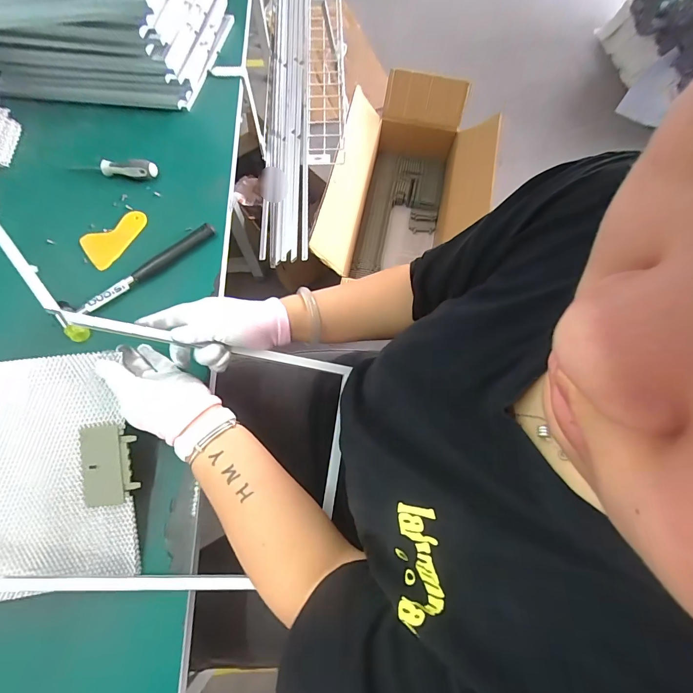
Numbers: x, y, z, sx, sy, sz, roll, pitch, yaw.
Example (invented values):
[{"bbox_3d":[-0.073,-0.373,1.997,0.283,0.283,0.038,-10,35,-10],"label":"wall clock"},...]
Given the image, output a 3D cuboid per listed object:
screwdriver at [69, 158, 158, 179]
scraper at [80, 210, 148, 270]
[{"bbox_3d":[-0.377,-0.290,0.594,0.138,0.031,0.024,7,70,3],"label":"screwdriver"},{"bbox_3d":[-0.352,-0.166,0.569,0.100,0.007,0.069,-34,80,-12],"label":"scraper"}]

